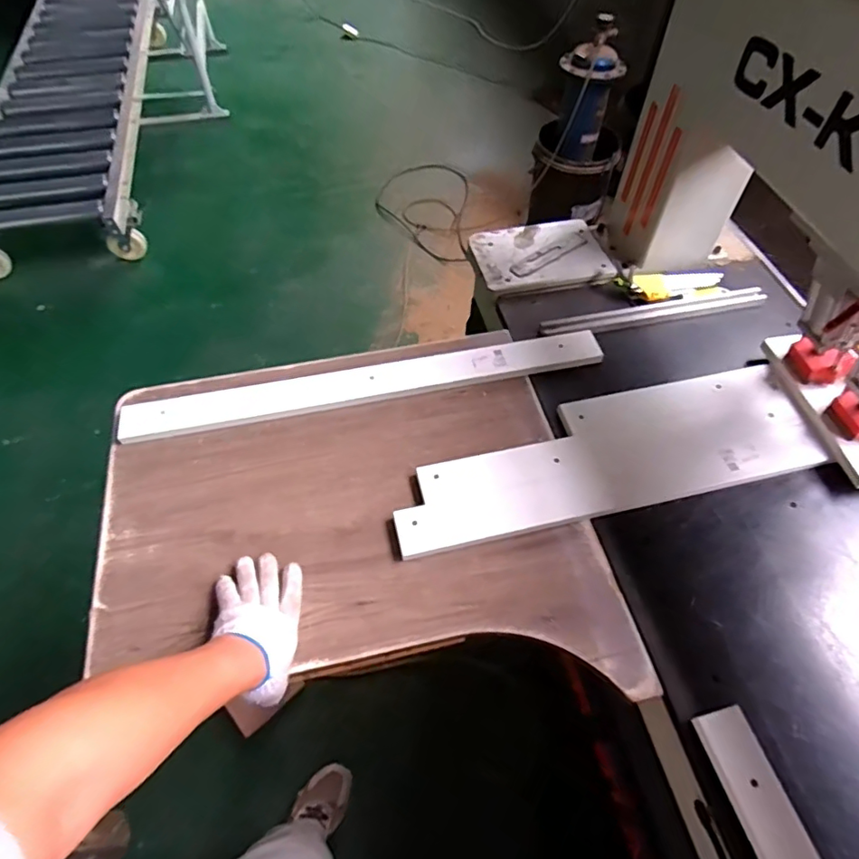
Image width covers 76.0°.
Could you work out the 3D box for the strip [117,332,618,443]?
[{"bbox_3d":[-0.089,-0.078,0.865,0.746,0.018,0.065,-11,56,-7],"label":"strip"}]

